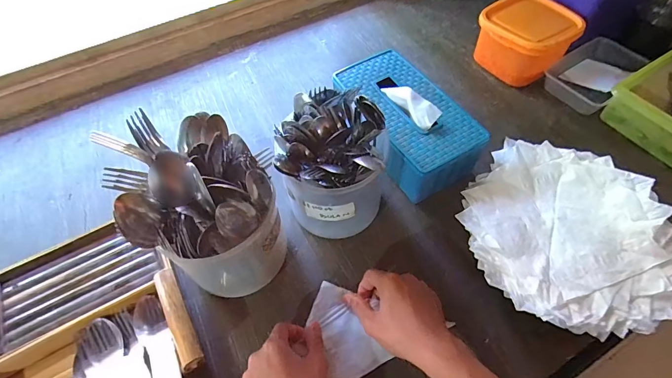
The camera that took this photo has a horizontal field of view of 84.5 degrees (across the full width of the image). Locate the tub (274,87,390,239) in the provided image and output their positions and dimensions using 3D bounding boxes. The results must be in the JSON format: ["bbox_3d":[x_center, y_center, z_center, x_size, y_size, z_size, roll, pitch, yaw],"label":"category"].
[{"bbox_3d":[-0.002,-0.024,0.490,0.123,0.167,0.128,0,57,0],"label":"tub"}]

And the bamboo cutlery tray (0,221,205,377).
[{"bbox_3d":[-0.320,0.156,0.455,0.246,0.034,0.263,-27,61,-17],"label":"bamboo cutlery tray"}]

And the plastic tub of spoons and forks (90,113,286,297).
[{"bbox_3d":[-0.149,0.026,0.440,0.145,0.198,0.160,-25,60,-16],"label":"plastic tub of spoons and forks"}]

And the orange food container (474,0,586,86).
[{"bbox_3d":[0.339,-0.272,0.671,0.129,0.103,0.135,-35,61,-19],"label":"orange food container"}]

